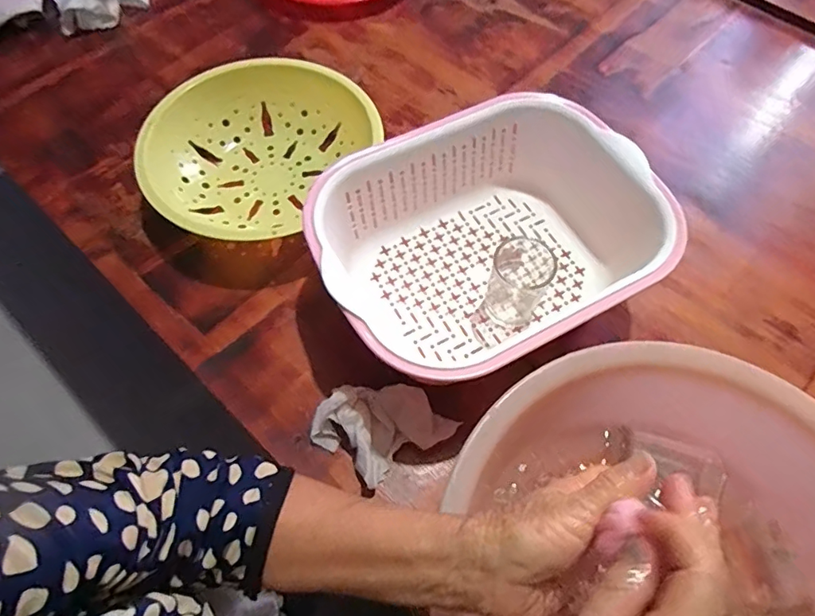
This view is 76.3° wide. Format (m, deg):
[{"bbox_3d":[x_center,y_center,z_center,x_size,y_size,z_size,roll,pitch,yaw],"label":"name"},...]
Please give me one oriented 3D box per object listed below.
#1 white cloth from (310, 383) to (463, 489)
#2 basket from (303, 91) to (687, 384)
[{"bbox_3d":[-0.024,0.102,0.460,0.112,0.033,0.086,-29,67,-14],"label":"white cloth"},{"bbox_3d":[0.076,-0.055,0.496,0.305,0.118,0.234,-26,66,-13],"label":"basket"}]

